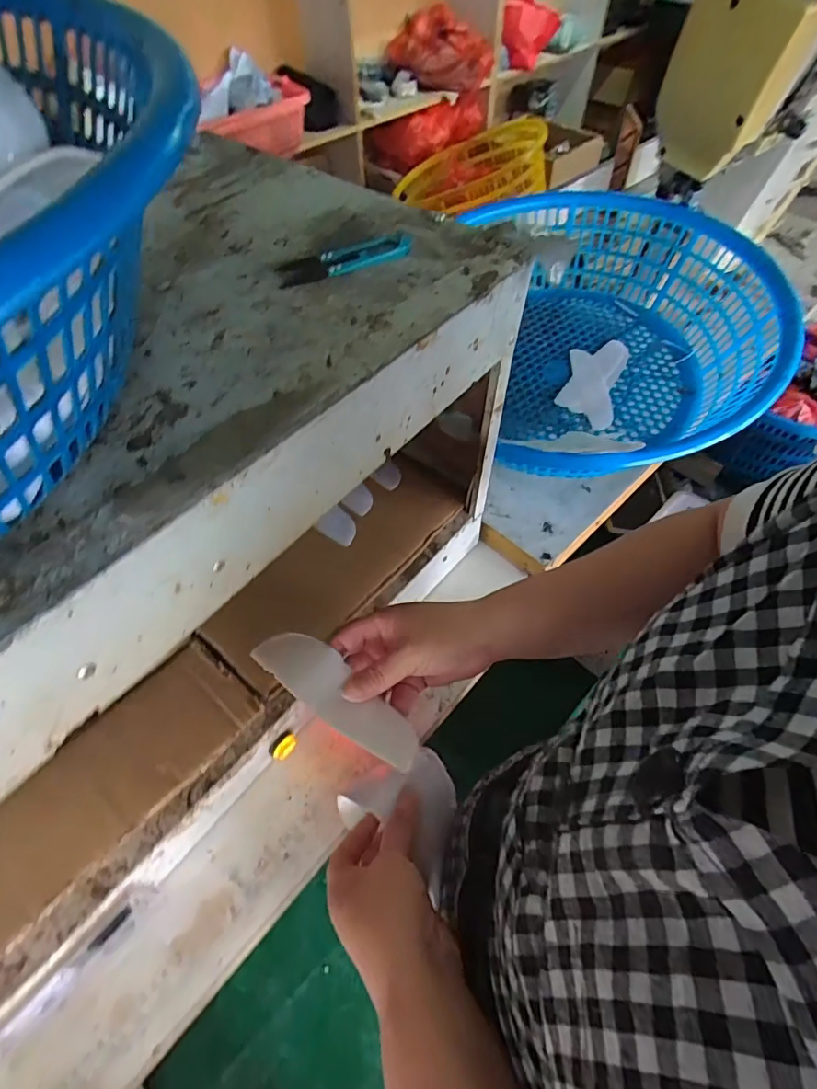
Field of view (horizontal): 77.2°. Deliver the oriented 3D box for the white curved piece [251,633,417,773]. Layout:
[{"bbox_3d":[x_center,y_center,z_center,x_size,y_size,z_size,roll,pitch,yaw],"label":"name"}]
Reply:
[{"bbox_3d":[-0.053,0.107,0.371,0.143,0.021,0.040,33,61,20],"label":"white curved piece"}]

